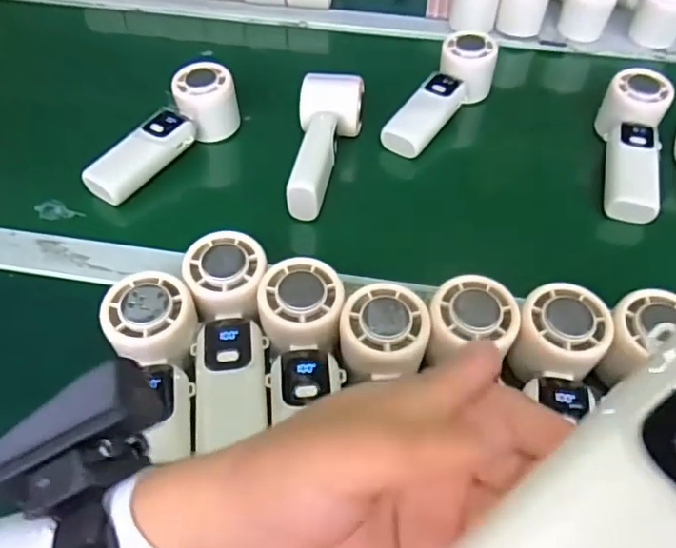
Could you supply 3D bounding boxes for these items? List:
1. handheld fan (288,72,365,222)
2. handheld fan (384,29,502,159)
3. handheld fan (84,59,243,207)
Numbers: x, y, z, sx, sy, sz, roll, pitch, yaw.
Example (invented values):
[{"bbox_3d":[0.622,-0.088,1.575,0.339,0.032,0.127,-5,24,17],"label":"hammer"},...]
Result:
[{"bbox_3d":[-0.014,-0.118,0.520,0.056,0.045,0.150,8,50,5],"label":"handheld fan"},{"bbox_3d":[0.102,-0.177,0.583,0.056,0.047,0.163,30,68,24],"label":"handheld fan"},{"bbox_3d":[-0.163,-0.132,0.530,0.048,0.052,0.158,33,57,23],"label":"handheld fan"}]

